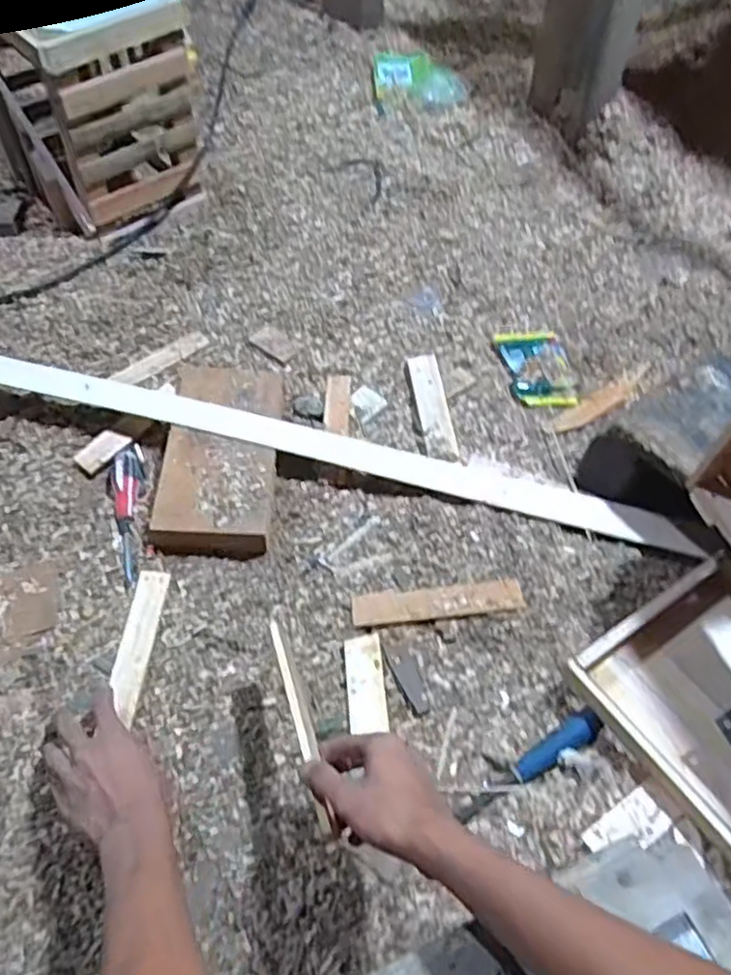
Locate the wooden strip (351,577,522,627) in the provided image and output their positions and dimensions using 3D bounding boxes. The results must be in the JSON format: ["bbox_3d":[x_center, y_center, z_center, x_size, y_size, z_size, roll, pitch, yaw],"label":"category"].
[{"bbox_3d":[0.074,0.117,0.694,0.170,0.008,0.034,-6,62,1],"label":"wooden strip"}]

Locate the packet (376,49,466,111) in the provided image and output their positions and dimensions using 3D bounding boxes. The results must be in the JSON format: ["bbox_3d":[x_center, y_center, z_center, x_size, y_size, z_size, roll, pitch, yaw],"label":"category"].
[{"bbox_3d":[0.095,-0.715,1.193,0.165,0.019,0.112,11,73,2],"label":"packet"}]

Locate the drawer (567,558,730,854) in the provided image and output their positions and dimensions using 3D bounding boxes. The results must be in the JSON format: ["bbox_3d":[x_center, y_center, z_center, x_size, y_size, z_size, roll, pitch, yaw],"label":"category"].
[{"bbox_3d":[0.335,0.189,0.626,0.217,0.047,0.209,-29,63,-21],"label":"drawer"}]

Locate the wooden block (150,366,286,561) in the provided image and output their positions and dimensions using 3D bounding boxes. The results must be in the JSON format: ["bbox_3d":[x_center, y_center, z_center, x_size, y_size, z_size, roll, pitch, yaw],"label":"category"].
[{"bbox_3d":[-0.158,-0.041,0.765,0.125,0.040,0.244,3,57,-2],"label":"wooden block"}]

